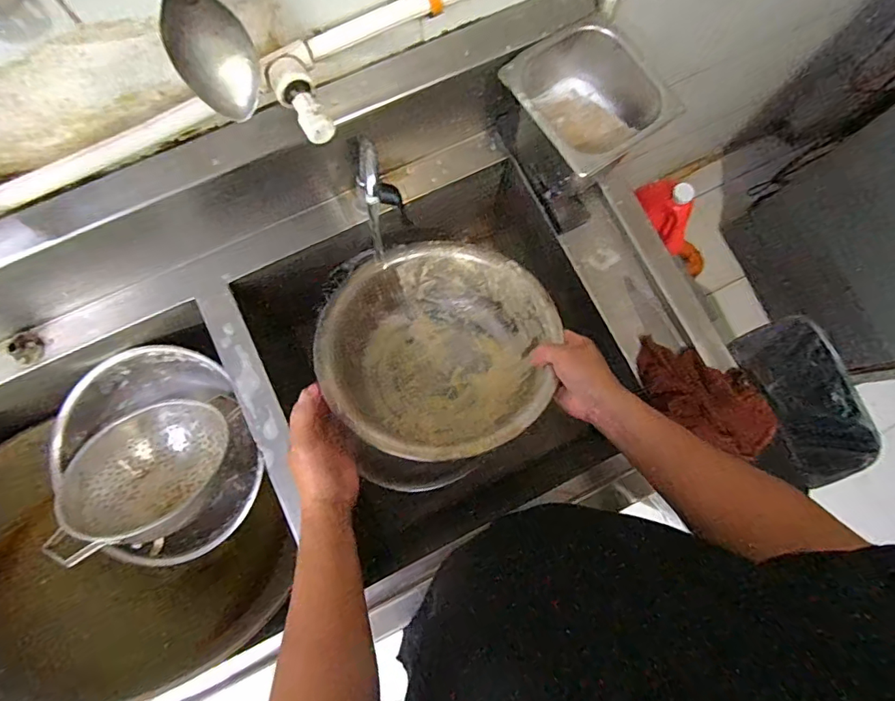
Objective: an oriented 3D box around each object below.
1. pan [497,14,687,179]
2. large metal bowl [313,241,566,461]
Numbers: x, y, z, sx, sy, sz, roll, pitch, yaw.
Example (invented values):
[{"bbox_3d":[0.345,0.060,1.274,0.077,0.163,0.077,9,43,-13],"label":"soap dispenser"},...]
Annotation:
[{"bbox_3d":[0.175,-0.310,0.612,0.164,0.090,0.181,-32,82,-6],"label":"pan"},{"bbox_3d":[-0.008,0.007,0.660,0.313,0.120,0.313,0,61,0],"label":"large metal bowl"}]

